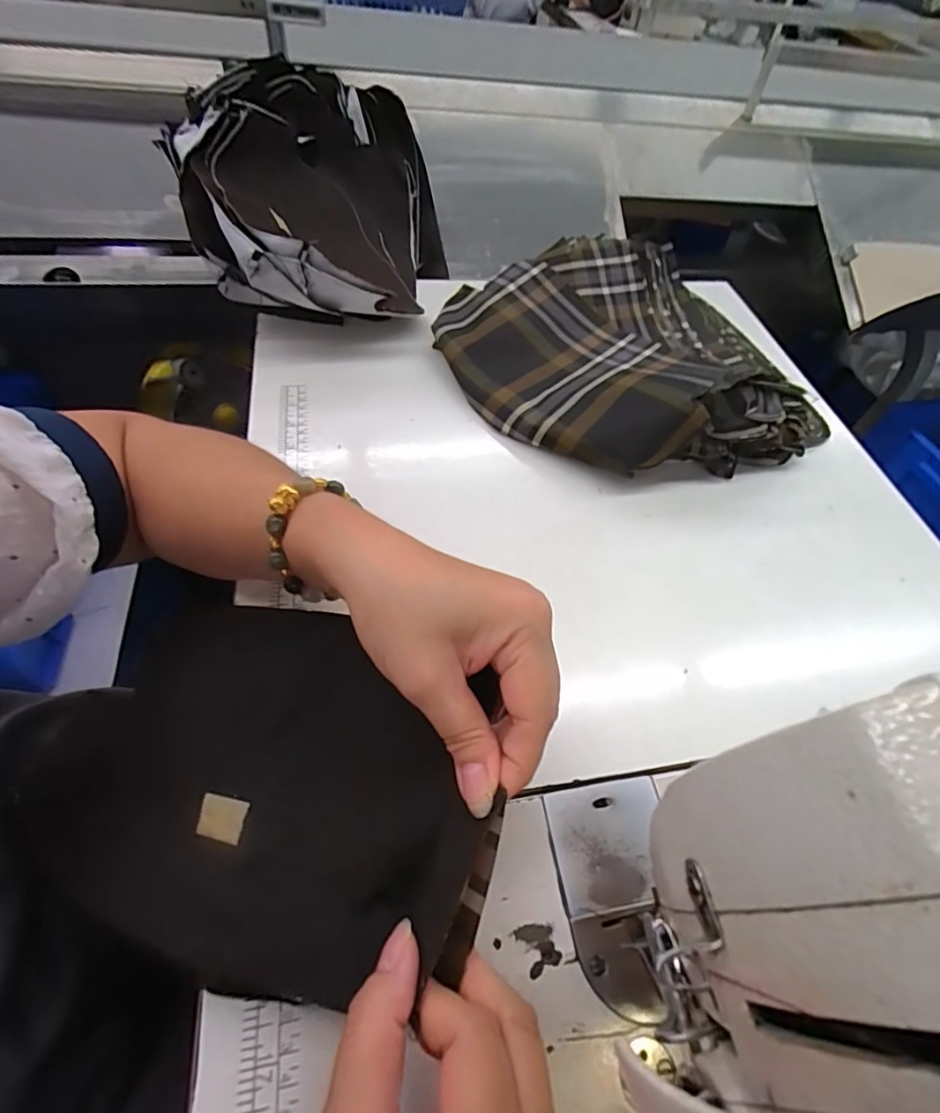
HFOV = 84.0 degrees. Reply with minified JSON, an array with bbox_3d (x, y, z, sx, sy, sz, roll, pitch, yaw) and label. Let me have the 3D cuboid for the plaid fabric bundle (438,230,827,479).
[{"bbox_3d":[0.131,-0.185,0.464,0.314,0.064,0.249,-2,58,-6],"label":"plaid fabric bundle"}]

